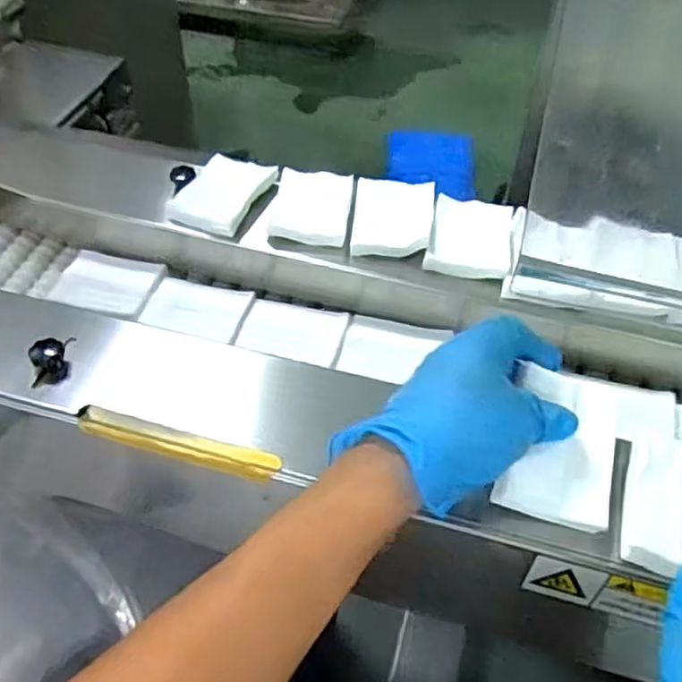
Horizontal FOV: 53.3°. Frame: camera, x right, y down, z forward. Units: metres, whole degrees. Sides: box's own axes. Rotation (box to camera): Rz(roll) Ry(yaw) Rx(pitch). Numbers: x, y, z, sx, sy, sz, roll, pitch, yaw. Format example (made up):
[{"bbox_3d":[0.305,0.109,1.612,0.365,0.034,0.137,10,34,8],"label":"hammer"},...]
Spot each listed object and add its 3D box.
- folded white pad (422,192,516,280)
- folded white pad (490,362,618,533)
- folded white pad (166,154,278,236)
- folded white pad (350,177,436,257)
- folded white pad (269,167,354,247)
[{"bbox_3d":[0.114,-0.091,0.588,0.068,0.014,0.100,11,49,7],"label":"folded white pad"},{"bbox_3d":[0.137,0.065,0.421,0.069,0.008,0.094,16,68,-3],"label":"folded white pad"},{"bbox_3d":[-0.109,-0.138,0.632,0.069,0.018,0.092,18,50,14],"label":"folded white pad"},{"bbox_3d":[0.046,-0.113,0.609,0.069,0.021,0.094,7,49,4],"label":"folded white pad"},{"bbox_3d":[-0.027,-0.124,0.628,0.070,0.018,0.083,6,49,3],"label":"folded white pad"}]

